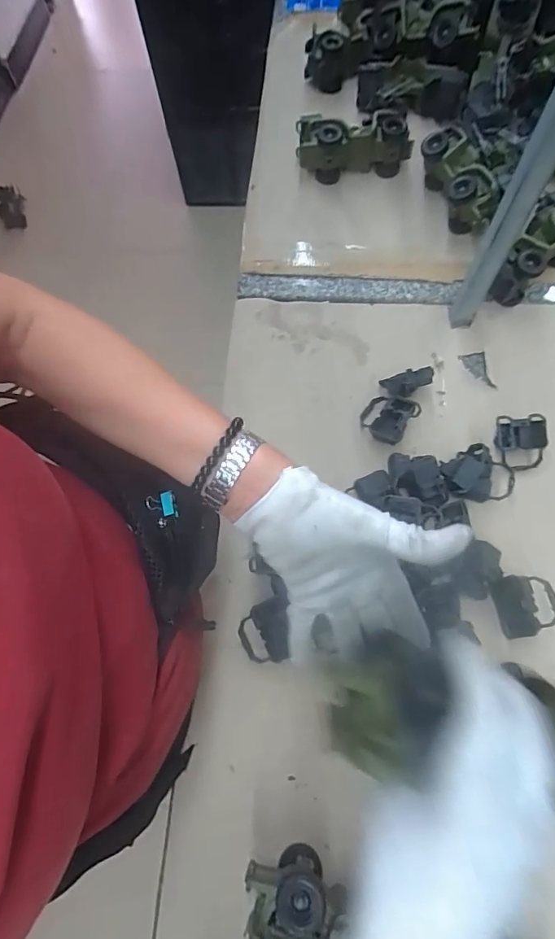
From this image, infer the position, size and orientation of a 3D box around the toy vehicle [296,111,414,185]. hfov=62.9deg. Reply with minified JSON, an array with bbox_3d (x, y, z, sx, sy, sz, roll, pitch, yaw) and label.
[{"bbox_3d":[0.137,-0.581,0.826,0.200,0.093,0.079,0,68,2],"label":"toy vehicle"}]

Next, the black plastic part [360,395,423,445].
[{"bbox_3d":[0.157,-0.075,0.652,0.069,0.041,0.066,35,74,15],"label":"black plastic part"}]

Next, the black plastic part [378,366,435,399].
[{"bbox_3d":[0.191,-0.126,0.665,0.074,0.022,0.037,-14,65,27],"label":"black plastic part"}]

